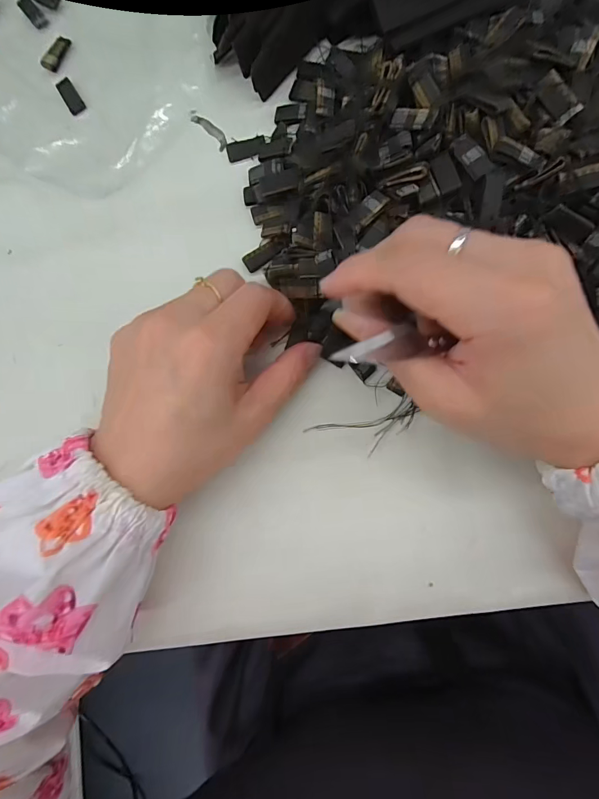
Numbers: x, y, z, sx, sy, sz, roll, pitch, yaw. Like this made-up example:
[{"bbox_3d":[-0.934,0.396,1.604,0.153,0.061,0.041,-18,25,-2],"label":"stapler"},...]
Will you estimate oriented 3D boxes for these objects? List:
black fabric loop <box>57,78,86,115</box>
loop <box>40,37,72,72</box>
[{"bbox_3d":[-0.149,-0.197,0.248,0.010,0.004,0.026,-34,82,4],"label":"black fabric loop"},{"bbox_3d":[-0.158,-0.226,0.250,0.009,0.006,0.024,24,89,9],"label":"loop"}]

